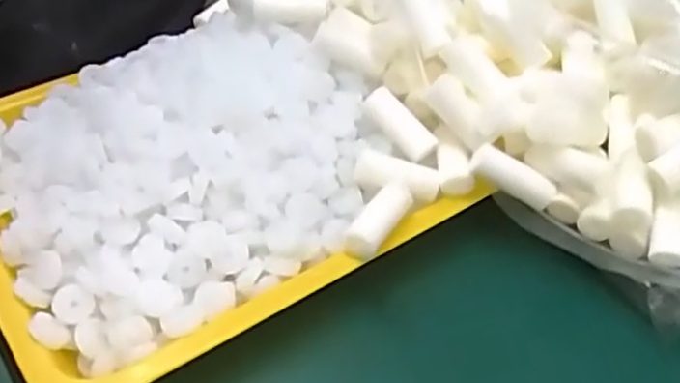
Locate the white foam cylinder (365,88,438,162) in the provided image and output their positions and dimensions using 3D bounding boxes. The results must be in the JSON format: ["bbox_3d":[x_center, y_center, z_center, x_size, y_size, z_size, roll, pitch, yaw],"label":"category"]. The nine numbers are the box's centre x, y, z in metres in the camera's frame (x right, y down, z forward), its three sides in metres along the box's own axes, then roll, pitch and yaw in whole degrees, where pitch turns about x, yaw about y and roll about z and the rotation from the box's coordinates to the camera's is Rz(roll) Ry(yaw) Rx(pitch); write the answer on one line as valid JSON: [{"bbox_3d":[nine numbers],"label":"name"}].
[{"bbox_3d":[0.037,-0.042,0.455,0.052,0.017,0.014,46,51,-6],"label":"white foam cylinder"}]

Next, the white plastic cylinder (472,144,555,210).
[{"bbox_3d":[0.104,-0.009,0.429,0.052,0.018,0.013,31,48,1],"label":"white plastic cylinder"}]

